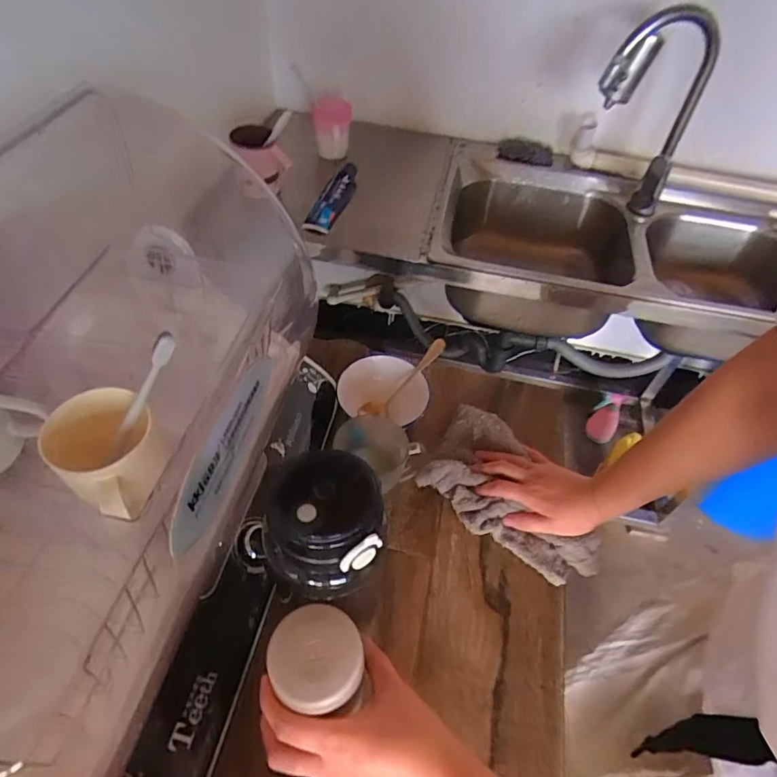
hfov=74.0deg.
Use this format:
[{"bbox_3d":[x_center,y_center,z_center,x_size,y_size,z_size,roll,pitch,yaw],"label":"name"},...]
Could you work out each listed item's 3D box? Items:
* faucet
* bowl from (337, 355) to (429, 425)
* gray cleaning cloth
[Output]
[{"bbox_3d":[0.458,-0.470,0.929,0.191,0.363,0.061,-12,45,-7],"label":"faucet"},{"bbox_3d":[-0.009,0.005,0.698,0.117,0.041,0.098,-11,52,-13],"label":"bowl"},{"bbox_3d":[0.131,0.129,0.630,0.144,0.047,0.250,-24,60,-22],"label":"gray cleaning cloth"}]

